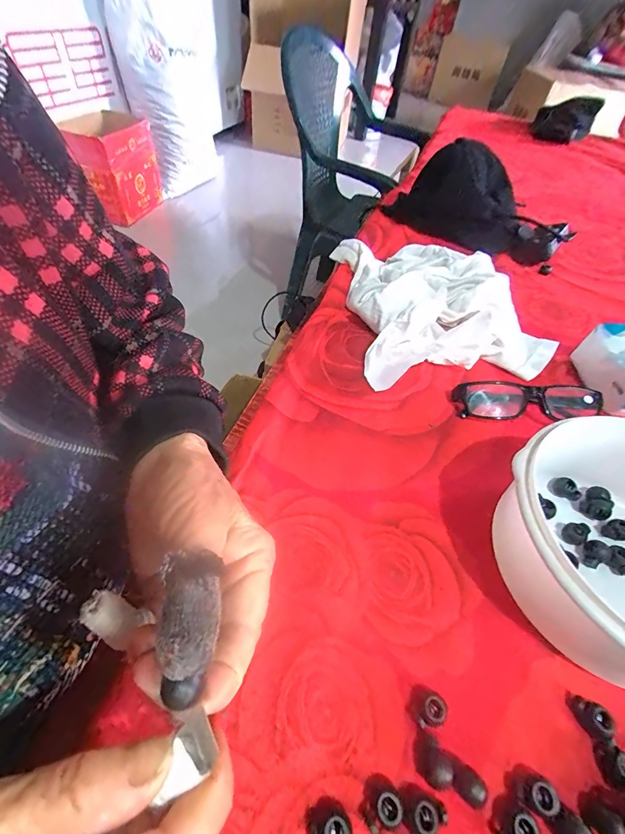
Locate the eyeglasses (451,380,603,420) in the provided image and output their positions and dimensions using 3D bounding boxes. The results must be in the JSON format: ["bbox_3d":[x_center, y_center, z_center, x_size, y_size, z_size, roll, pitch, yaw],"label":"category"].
[{"bbox_3d":[0.203,-0.017,0.352,0.128,0.029,0.035,3,52,-5],"label":"eyeglasses"}]

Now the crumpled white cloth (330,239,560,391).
[{"bbox_3d":[0.150,-0.150,0.442,0.230,0.056,0.259,-5,53,-11],"label":"crumpled white cloth"}]

